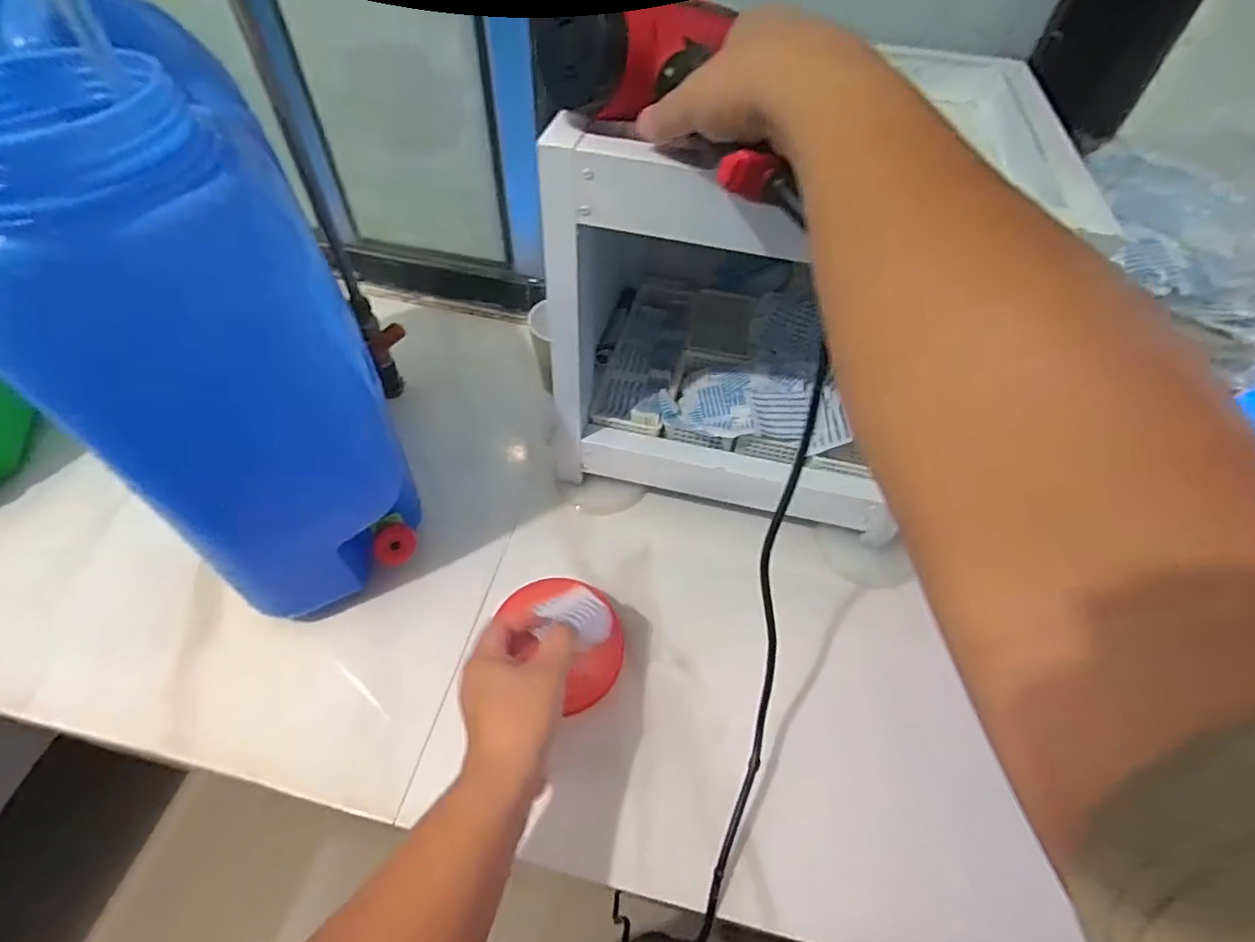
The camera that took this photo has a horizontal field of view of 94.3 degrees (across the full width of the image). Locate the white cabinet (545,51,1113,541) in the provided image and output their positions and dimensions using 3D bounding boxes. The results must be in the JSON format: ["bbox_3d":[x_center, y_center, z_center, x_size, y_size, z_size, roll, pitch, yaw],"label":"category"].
[{"bbox_3d":[0.138,-0.186,0.557,0.342,0.317,0.309,12,54,7],"label":"white cabinet"}]

